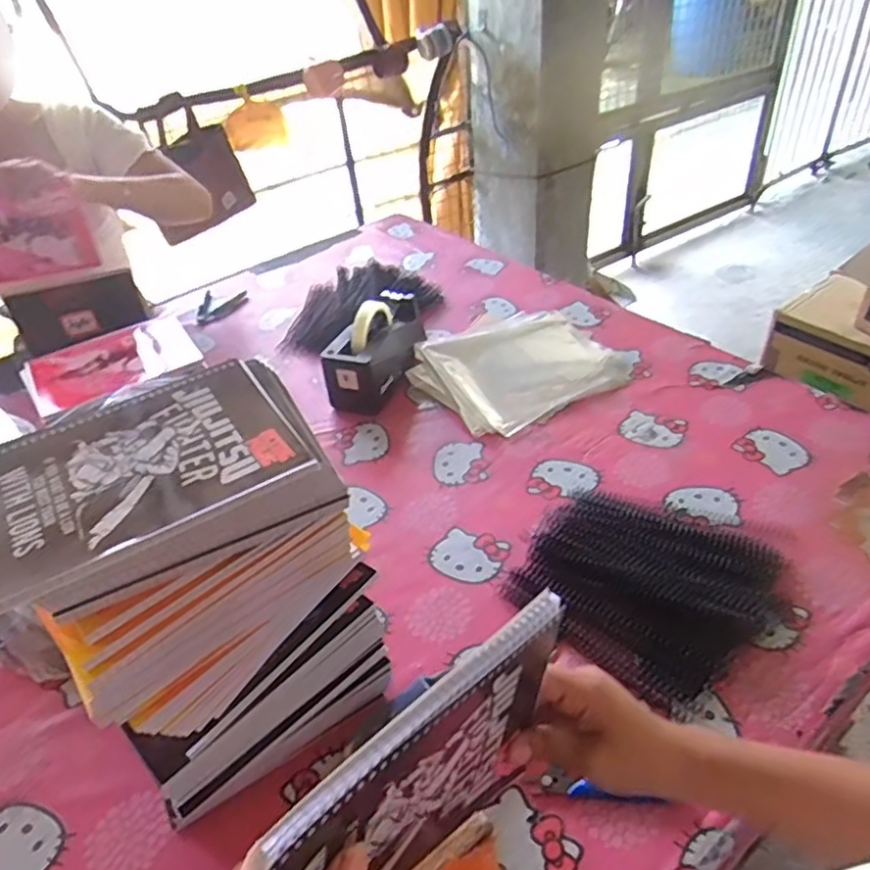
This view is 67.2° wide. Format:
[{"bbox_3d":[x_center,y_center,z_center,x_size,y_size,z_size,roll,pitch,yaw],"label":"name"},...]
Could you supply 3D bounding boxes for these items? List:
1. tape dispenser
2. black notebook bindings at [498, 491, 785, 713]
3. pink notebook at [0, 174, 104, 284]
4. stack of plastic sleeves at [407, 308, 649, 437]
[{"bbox_3d":[-0.085,-0.133,0.967,0.086,0.119,0.196,9,42,18],"label":"tape dispenser"},{"bbox_3d":[0.210,0.135,0.666,0.213,0.038,0.221,-34,47,-30],"label":"black notebook bindings"},{"bbox_3d":[-0.621,-0.299,0.978,0.191,0.158,0.011,-15,54,-16],"label":"pink notebook"},{"bbox_3d":[0.130,-0.104,0.961,0.319,0.041,0.216,-21,42,-18],"label":"stack of plastic sleeves"}]

